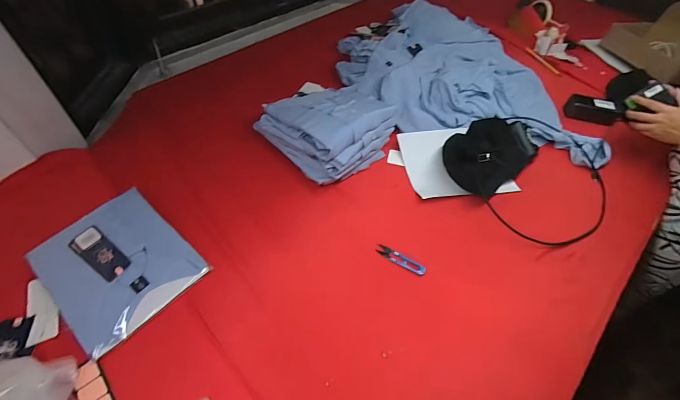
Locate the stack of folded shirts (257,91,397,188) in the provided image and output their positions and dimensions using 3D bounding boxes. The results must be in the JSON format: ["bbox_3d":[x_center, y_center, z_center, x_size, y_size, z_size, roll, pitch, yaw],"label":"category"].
[{"bbox_3d":[-0.028,-0.193,0.798,0.268,0.128,0.241,41,61,20],"label":"stack of folded shirts"}]

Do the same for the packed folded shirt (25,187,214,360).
[{"bbox_3d":[-0.403,0.113,0.611,0.256,0.013,0.217,34,58,25],"label":"packed folded shirt"}]

